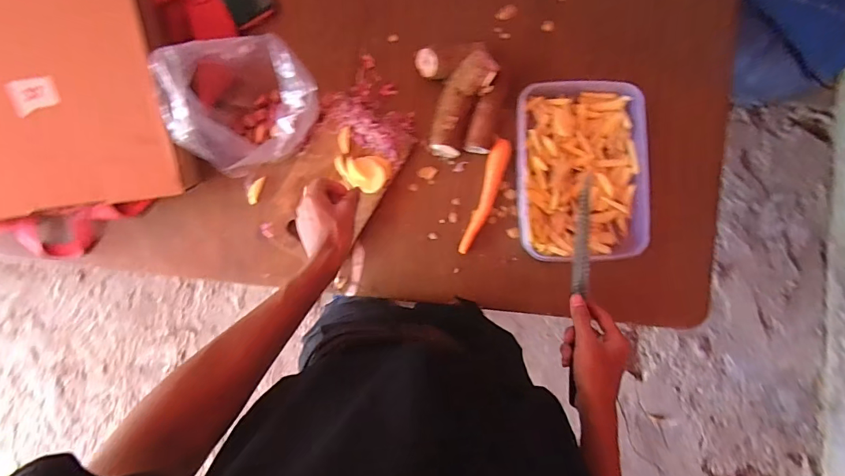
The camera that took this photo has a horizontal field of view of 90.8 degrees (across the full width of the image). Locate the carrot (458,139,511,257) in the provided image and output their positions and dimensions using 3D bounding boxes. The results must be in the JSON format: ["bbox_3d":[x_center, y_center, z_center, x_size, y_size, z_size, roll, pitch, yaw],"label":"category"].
[{"bbox_3d":[0.098,-0.063,0.651,0.031,0.034,0.181,19,87,-4],"label":"carrot"}]

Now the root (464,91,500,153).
[{"bbox_3d":[0.096,-0.175,0.636,0.051,0.034,0.092,15,88,-4],"label":"root"}]

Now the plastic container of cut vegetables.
[{"bbox_3d":[0.244,-0.104,0.652,0.193,0.045,0.277,-4,89,-5],"label":"plastic container of cut vegetables"}]

